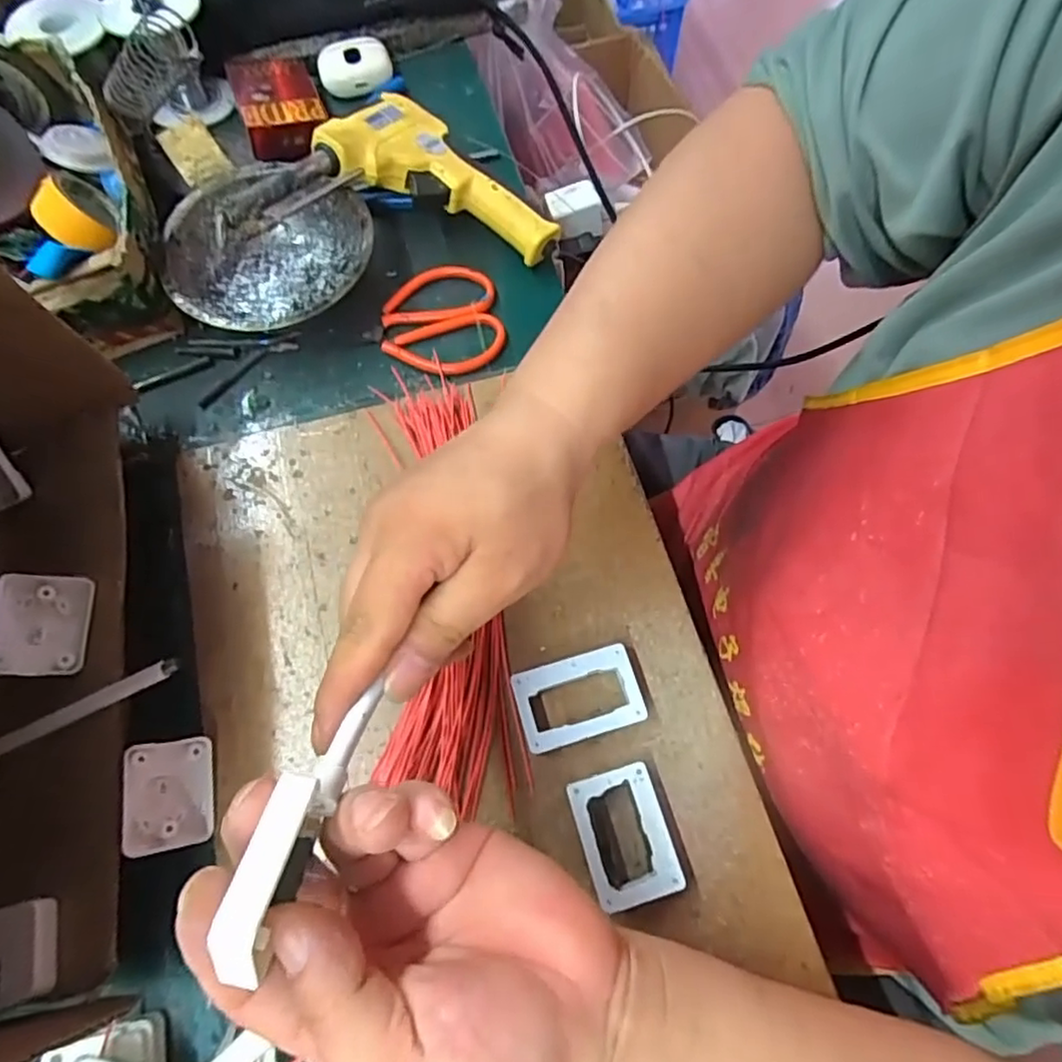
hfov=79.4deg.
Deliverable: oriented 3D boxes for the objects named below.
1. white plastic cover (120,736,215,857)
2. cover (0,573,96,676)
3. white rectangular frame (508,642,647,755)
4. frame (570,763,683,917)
[{"bbox_3d":[-0.172,0.125,0.305,0.038,0.011,0.048,8,70,-42],"label":"white plastic cover"},{"bbox_3d":[-0.239,0.046,0.312,0.039,0.009,0.048,6,68,-28],"label":"cover"},{"bbox_3d":[0.024,0.085,0.325,0.061,0.016,0.040,-15,70,-5],"label":"white rectangular frame"},{"bbox_3d":[0.044,0.143,0.302,0.040,0.018,0.056,-16,70,-5],"label":"frame"}]

